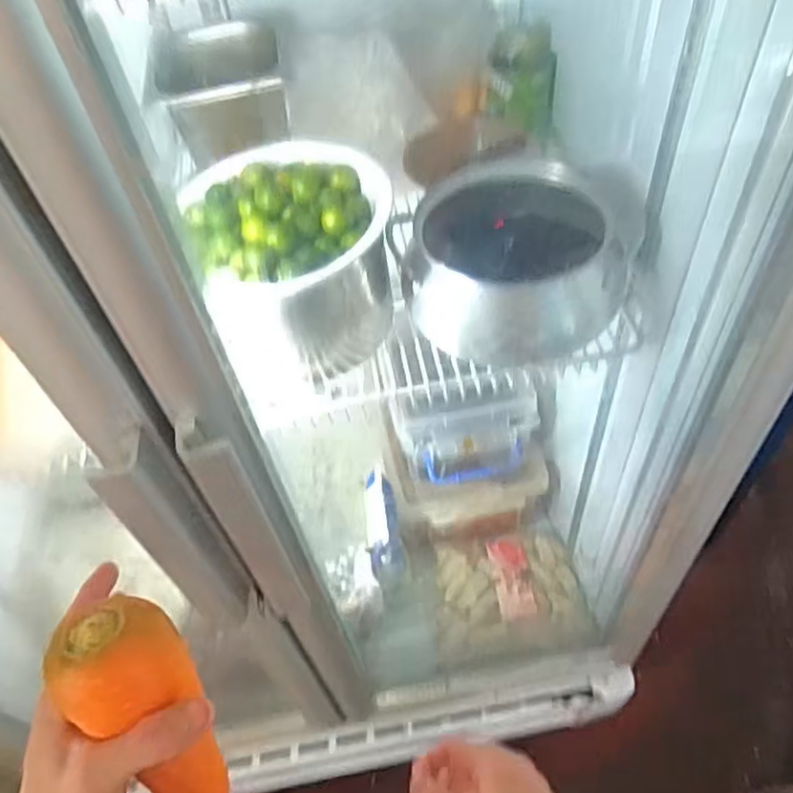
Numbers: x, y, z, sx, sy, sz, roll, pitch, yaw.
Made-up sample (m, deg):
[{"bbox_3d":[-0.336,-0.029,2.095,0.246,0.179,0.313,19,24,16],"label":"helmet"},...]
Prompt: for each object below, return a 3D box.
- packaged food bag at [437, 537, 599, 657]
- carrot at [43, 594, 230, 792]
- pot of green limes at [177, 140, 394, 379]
[{"bbox_3d":[0.184,0.315,1.082,0.239,0.048,0.190,-5,51,3],"label":"packaged food bag"},{"bbox_3d":[-0.129,0.179,0.360,0.052,0.156,0.046,-9,33,-1],"label":"carrot"},{"bbox_3d":[-0.090,-0.140,0.630,0.164,0.131,0.206,-14,51,-5],"label":"pot of green limes"}]

